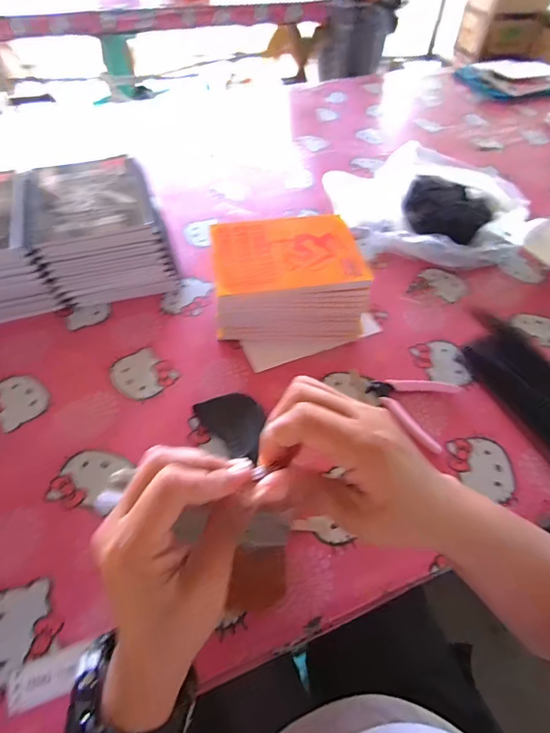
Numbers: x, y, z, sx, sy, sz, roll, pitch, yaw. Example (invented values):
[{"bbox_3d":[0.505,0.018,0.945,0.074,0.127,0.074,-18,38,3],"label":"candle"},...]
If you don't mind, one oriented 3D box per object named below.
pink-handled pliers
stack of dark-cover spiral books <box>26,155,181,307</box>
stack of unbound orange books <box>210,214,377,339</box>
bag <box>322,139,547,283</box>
[{"bbox_3d":[0.167,0.047,0.516,0.105,0.018,0.093,21,55,13],"label":"pink-handled pliers"},{"bbox_3d":[-0.256,-0.208,0.626,0.179,0.111,0.192,-12,54,-12],"label":"stack of dark-cover spiral books"},{"bbox_3d":[0.016,-0.114,0.579,0.200,0.104,0.166,-4,53,-5],"label":"stack of unbound orange books"},{"bbox_3d":[0.290,-0.283,0.742,0.374,0.067,0.273,4,53,0],"label":"bag"}]

